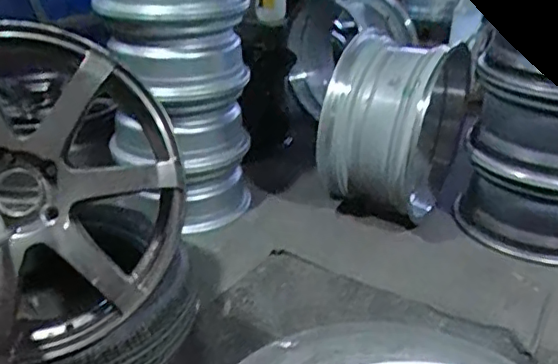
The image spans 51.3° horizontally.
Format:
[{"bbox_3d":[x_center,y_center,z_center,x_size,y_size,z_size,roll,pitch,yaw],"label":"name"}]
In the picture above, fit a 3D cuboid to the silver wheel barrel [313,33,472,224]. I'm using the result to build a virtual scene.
[{"bbox_3d":[0.316,-0.162,1.579,0.279,0.422,0.390,16,31,29],"label":"silver wheel barrel"}]

